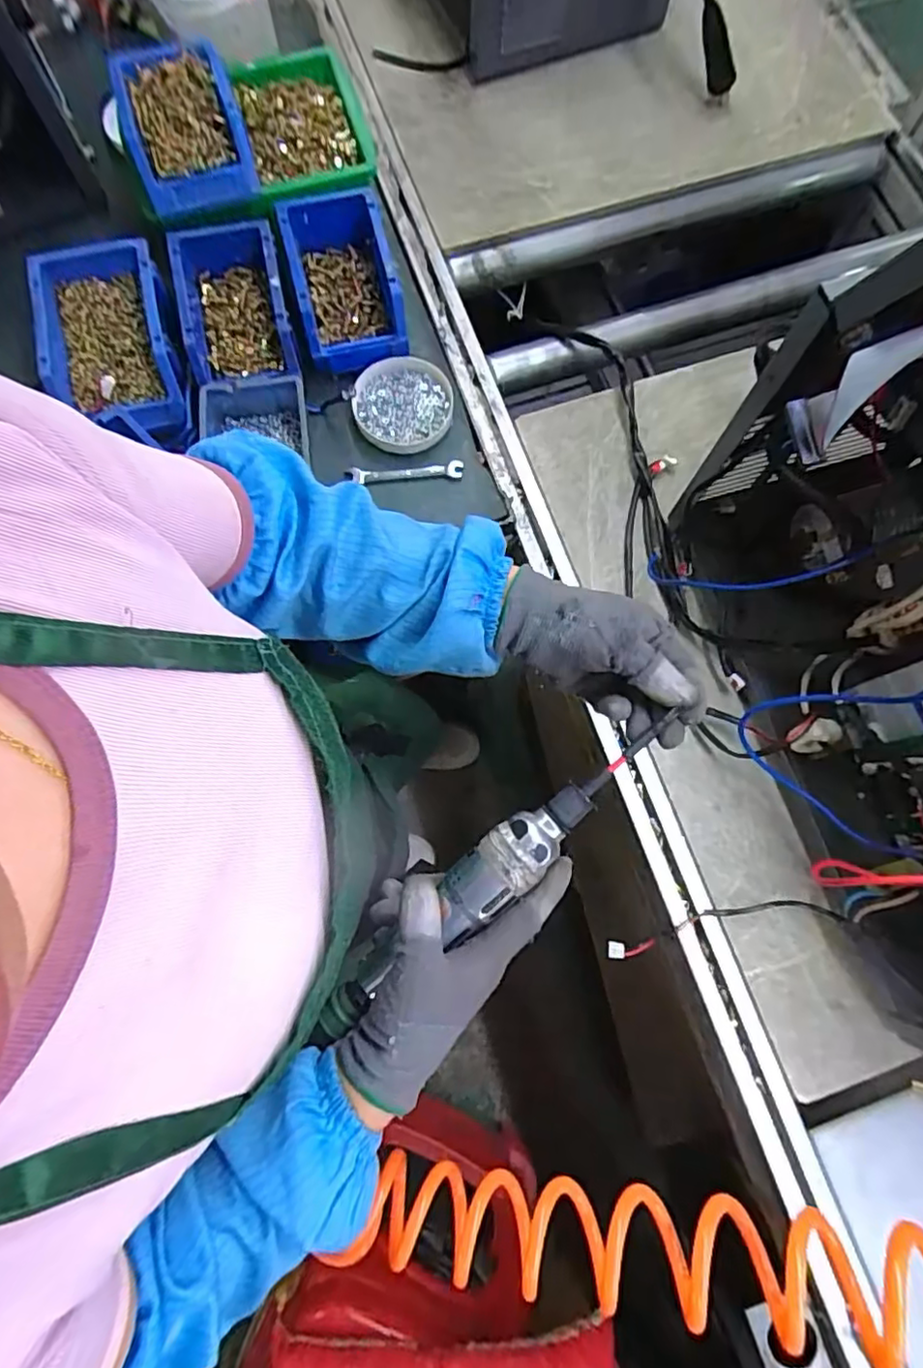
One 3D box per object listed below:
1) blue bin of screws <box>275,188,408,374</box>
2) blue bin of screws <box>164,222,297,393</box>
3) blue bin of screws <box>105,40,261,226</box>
[{"bbox_3d":[-0.122,-0.422,0.646,0.106,0.065,0.161,-14,77,-4],"label":"blue bin of screws"},{"bbox_3d":[-0.228,-0.381,0.623,0.111,0.057,0.168,-12,77,-3],"label":"blue bin of screws"},{"bbox_3d":[-0.267,-0.541,0.598,0.110,0.044,0.161,-18,77,-5],"label":"blue bin of screws"}]

